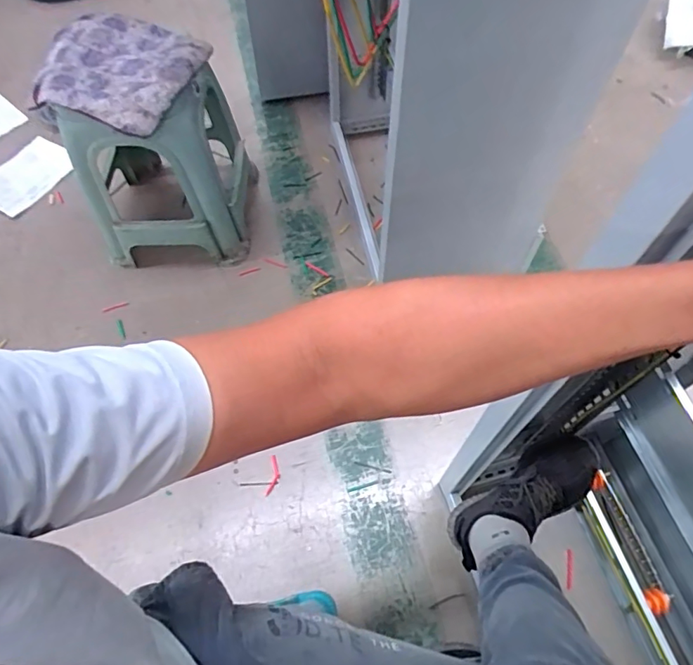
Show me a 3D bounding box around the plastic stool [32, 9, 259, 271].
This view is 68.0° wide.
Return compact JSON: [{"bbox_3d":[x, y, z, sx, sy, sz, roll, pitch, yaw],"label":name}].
[{"bbox_3d":[-0.475,-0.463,1.312,0.388,0.492,0.374,0,62,1],"label":"plastic stool"}]

